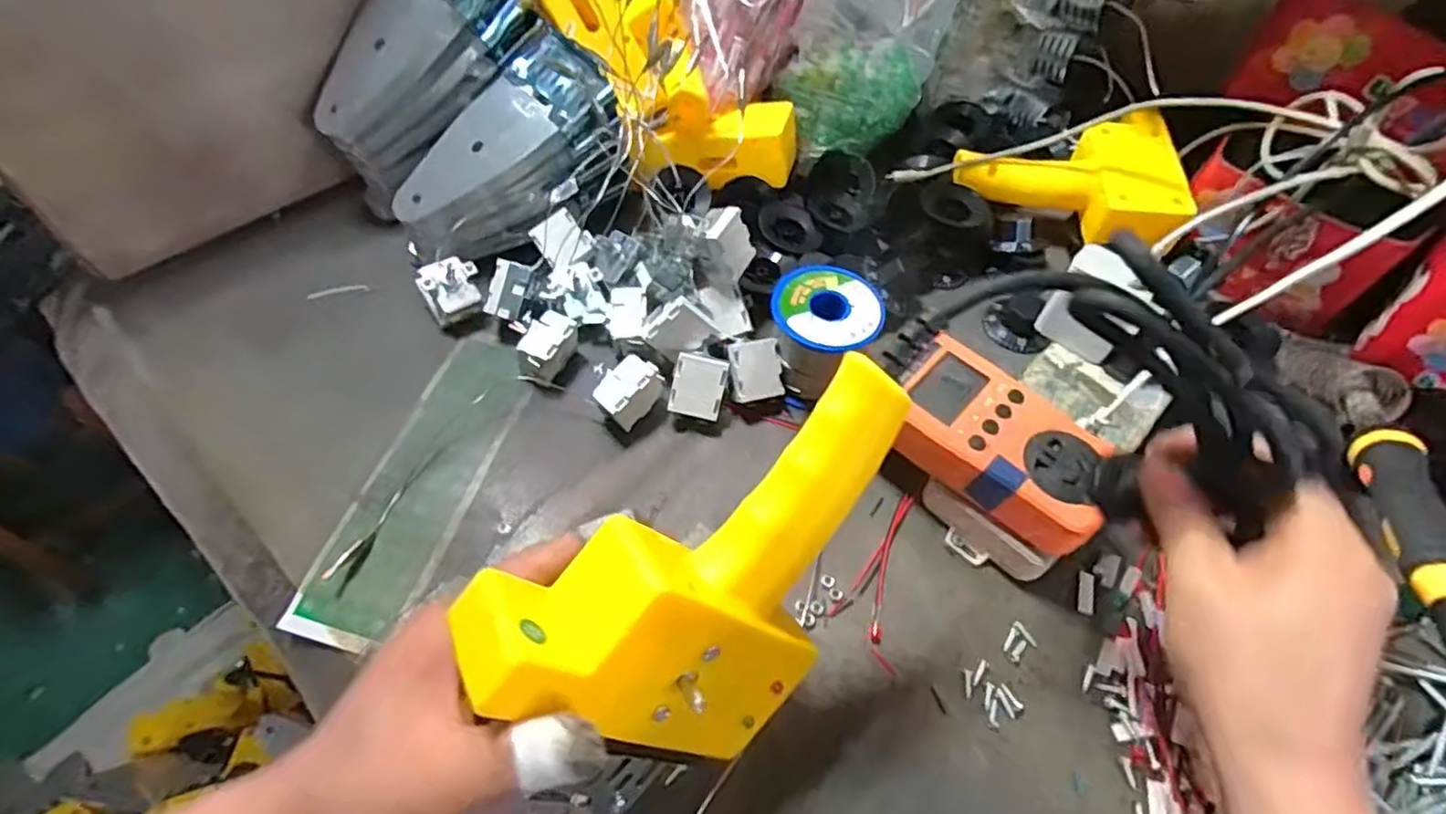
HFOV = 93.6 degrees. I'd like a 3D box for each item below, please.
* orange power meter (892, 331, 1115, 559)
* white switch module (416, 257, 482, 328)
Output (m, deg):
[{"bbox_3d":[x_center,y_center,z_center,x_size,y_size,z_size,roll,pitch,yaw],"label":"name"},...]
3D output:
[{"bbox_3d":[0.148,0.019,0.362,0.111,0.030,0.066,35,61,18],"label":"orange power meter"},{"bbox_3d":[-0.175,-0.076,0.441,0.036,0.021,0.036,-28,106,-25],"label":"white switch module"}]

